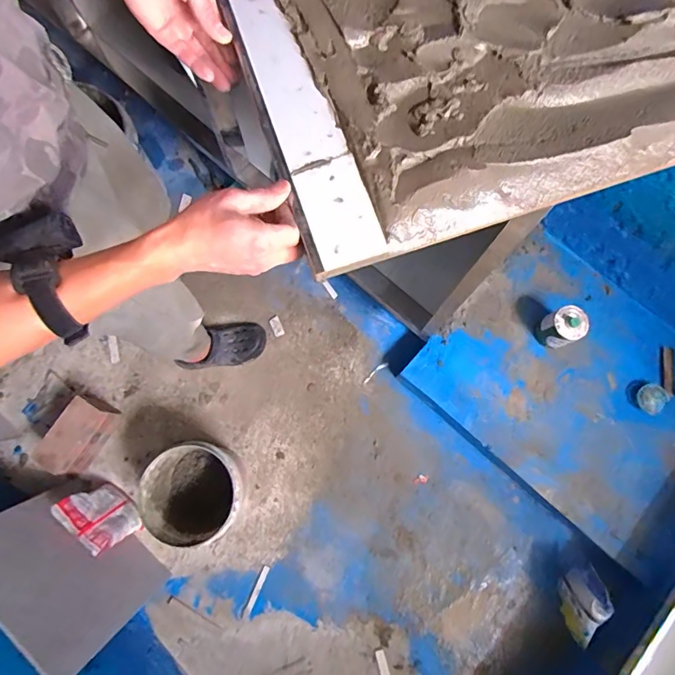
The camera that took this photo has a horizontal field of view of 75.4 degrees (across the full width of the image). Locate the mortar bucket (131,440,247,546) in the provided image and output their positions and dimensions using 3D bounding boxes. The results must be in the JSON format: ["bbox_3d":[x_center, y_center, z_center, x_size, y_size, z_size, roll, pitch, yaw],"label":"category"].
[{"bbox_3d":[-0.358,0.392,1.129,0.241,0.231,0.231,0,77,-1],"label":"mortar bucket"}]

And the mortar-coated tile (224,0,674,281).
[{"bbox_3d":[0.175,-0.325,0.488,0.534,0.033,0.384,-17,78,-5],"label":"mortar-coated tile"}]

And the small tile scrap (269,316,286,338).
[{"bbox_3d":[-0.187,-0.034,1.346,0.032,0.006,0.062,-25,78,-6],"label":"small tile scrap"}]

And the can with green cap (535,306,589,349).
[{"bbox_3d":[0.616,-0.026,1.206,0.093,0.125,0.100,-17,78,-5],"label":"can with green cap"}]

